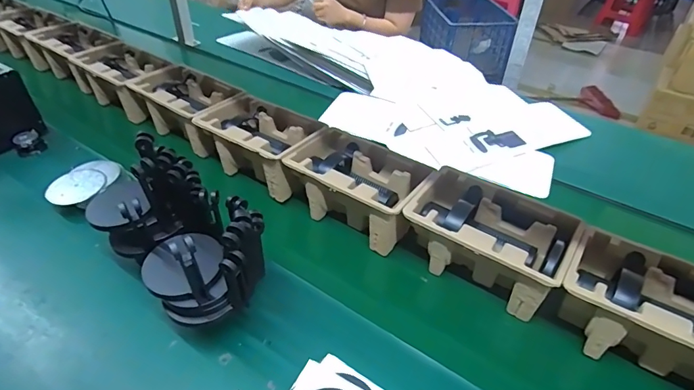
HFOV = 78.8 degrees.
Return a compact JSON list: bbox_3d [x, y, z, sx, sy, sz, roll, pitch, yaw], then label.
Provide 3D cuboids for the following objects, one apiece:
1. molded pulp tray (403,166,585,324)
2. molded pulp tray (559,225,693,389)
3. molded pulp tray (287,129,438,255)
[{"bbox_3d":[0.208,0.069,0.638,0.227,0.102,0.141,25,45,28],"label":"molded pulp tray"},{"bbox_3d":[0.392,0.155,0.538,0.224,0.097,0.141,26,45,29],"label":"molded pulp tray"},{"bbox_3d":[0.020,-0.015,0.730,0.231,0.102,0.150,26,45,28],"label":"molded pulp tray"}]

